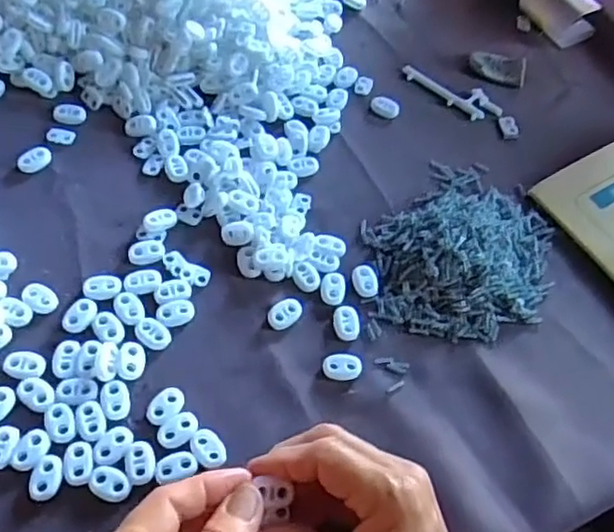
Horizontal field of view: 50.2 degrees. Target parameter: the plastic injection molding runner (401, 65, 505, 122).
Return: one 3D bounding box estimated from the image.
[{"bbox_3d":[0.116,-0.141,0.525,0.085,0.005,0.030,35,60,17],"label":"plastic injection molding runner"}]

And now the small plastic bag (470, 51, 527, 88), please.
[{"bbox_3d":[0.158,-0.164,0.541,0.046,0.008,0.030,20,57,8],"label":"small plastic bag"}]

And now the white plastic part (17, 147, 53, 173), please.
[{"bbox_3d":[-0.186,-0.073,0.445,0.023,0.005,0.016,-29,63,-22],"label":"white plastic part"}]

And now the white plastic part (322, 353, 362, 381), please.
[{"bbox_3d":[0.021,0.059,0.386,0.022,0.004,0.016,-2,56,-6],"label":"white plastic part"}]

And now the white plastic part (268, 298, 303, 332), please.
[{"bbox_3d":[-0.013,0.028,0.399,0.014,0.005,0.024,38,61,19],"label":"white plastic part"}]

